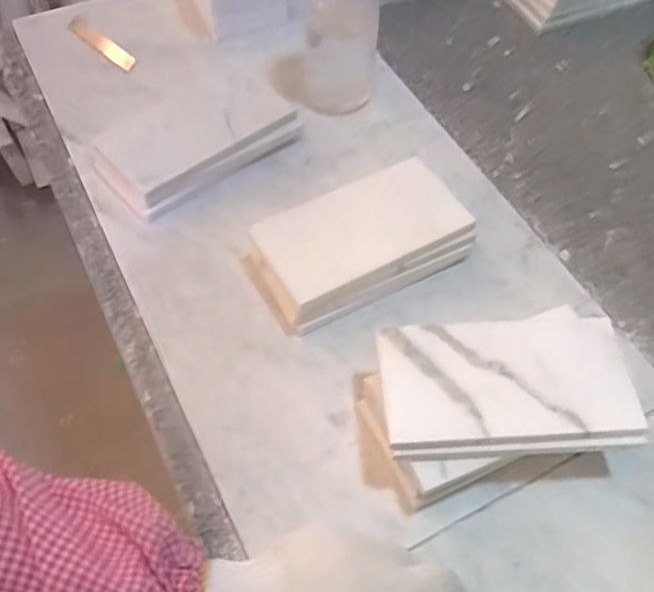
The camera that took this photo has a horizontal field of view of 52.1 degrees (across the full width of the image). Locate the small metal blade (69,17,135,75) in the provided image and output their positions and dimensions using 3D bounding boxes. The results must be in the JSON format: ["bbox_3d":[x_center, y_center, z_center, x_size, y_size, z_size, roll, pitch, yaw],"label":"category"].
[{"bbox_3d":[-0.214,-0.240,0.637,0.091,0.007,0.021,40,76,24],"label":"small metal blade"}]

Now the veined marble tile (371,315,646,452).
[{"bbox_3d":[0.107,0.048,0.394,0.146,0.008,0.076,-4,56,-3],"label":"veined marble tile"}]

